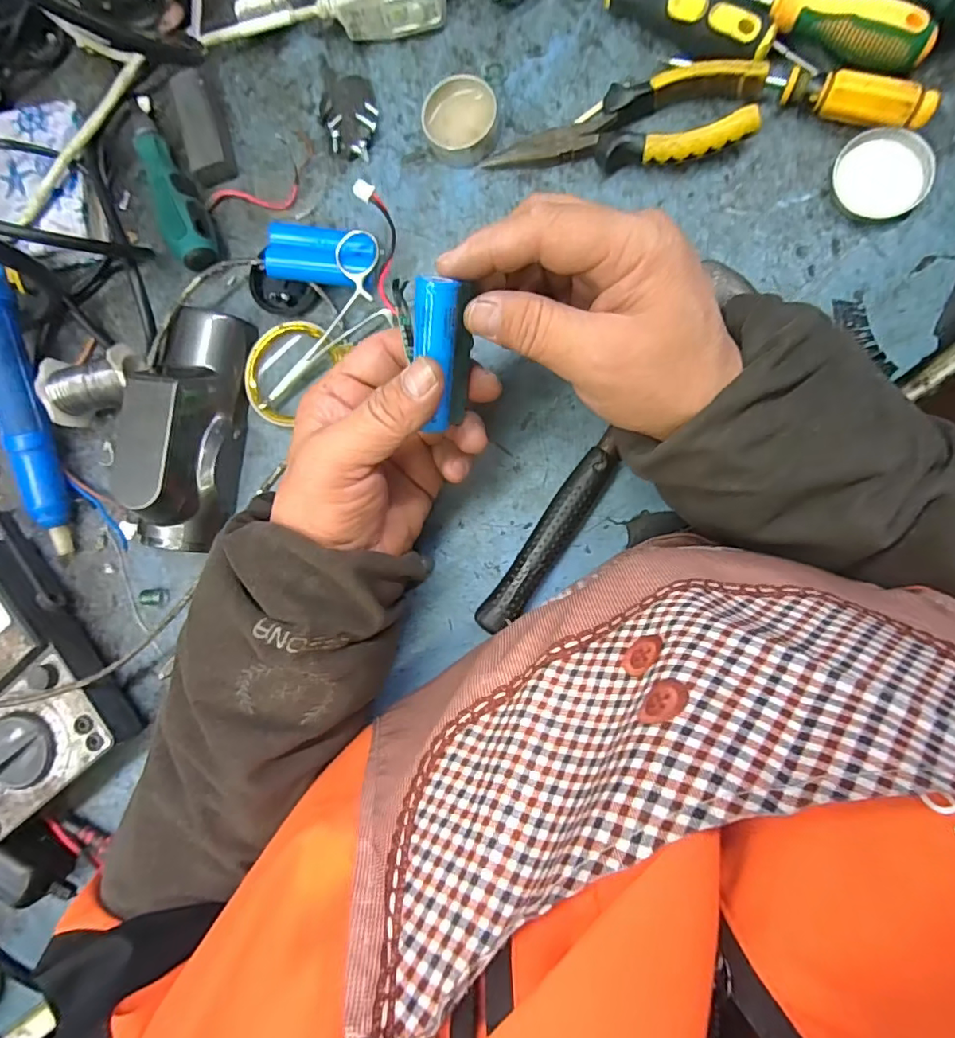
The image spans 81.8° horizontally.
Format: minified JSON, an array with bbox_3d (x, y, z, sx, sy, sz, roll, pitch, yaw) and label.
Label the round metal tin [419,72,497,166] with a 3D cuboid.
[{"bbox_3d":[-0.010,-0.248,0.345,0.044,0.015,0.048,0,89,8],"label":"round metal tin"}]

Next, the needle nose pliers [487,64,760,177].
[{"bbox_3d":[0.086,-0.235,0.329,0.153,0.025,0.047,-1,89,8],"label":"needle nose pliers"}]

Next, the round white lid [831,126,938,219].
[{"bbox_3d":[0.234,-0.198,0.319,0.051,0.011,0.048,0,89,8],"label":"round white lid"}]

